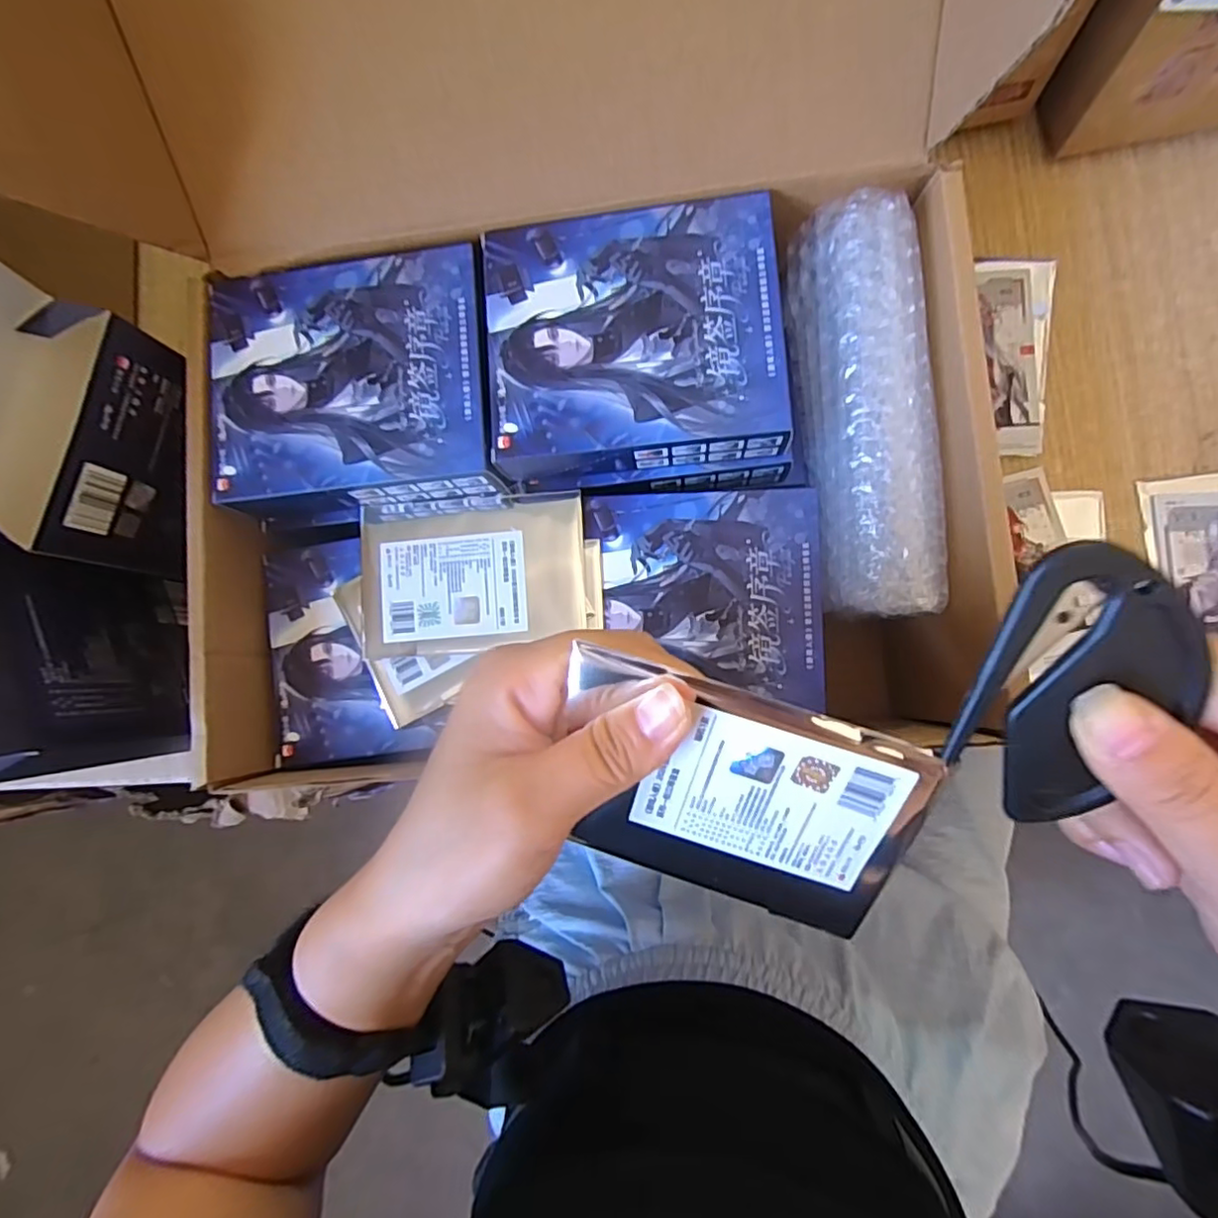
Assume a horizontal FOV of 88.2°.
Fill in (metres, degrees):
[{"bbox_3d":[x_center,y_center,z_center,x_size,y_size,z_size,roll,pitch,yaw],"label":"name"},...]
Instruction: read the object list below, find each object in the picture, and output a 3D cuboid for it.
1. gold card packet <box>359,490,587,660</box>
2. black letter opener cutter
[{"bbox_3d":[-0.061,-0.017,0.280,0.100,0.008,0.070,-4,83,6],"label":"gold card packet"},{"bbox_3d":[0.102,0.019,0.140,0.040,0.004,0.067,11,118,8],"label":"black letter opener cutter"}]

